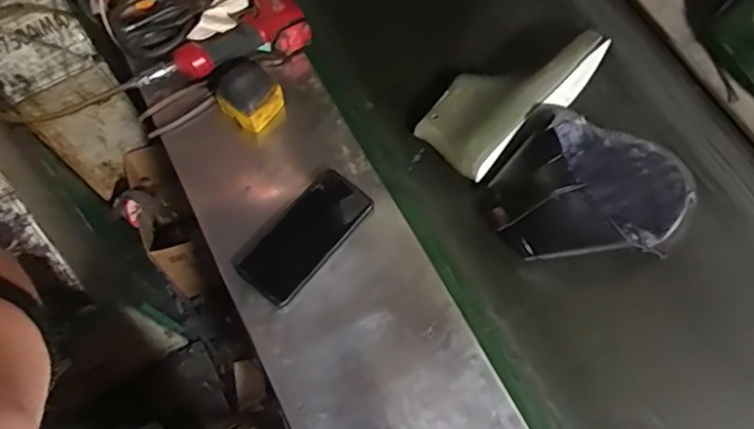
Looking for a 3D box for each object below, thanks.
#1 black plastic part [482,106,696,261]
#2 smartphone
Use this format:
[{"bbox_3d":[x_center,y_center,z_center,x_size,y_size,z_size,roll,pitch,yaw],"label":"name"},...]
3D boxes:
[{"bbox_3d":[0.265,-0.042,0.710,0.247,0.114,0.192,-28,71,-12],"label":"black plastic part"},{"bbox_3d":[-0.082,0.025,0.677,0.074,0.011,0.162,42,81,3],"label":"smartphone"}]

